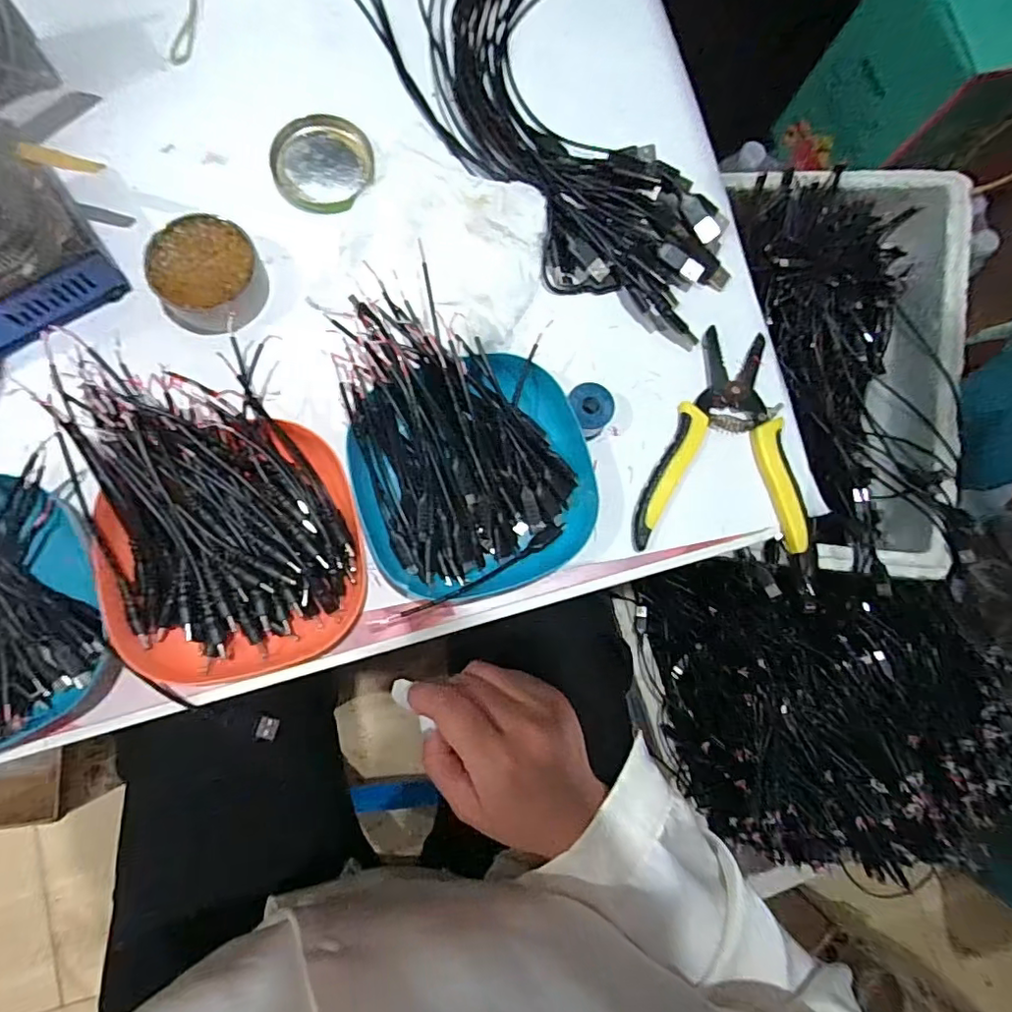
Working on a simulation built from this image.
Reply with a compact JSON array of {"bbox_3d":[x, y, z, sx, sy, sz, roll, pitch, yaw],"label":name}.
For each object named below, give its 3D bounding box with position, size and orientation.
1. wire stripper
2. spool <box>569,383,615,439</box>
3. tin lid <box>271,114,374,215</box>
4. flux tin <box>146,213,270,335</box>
[{"bbox_3d":[0.143,-0.045,0.380,0.110,0.013,0.146,5,82,-6],"label":"wire stripper"},{"bbox_3d":[0.054,-0.062,0.370,0.026,0.029,0.029,-37,88,-9],"label":"spool"},{"bbox_3d":[-0.124,-0.231,0.386,0.065,0.005,0.068,1,83,-6],"label":"tin lid"},{"bbox_3d":[-0.186,-0.142,0.359,0.059,0.033,0.068,30,81,-2],"label":"flux tin"}]

